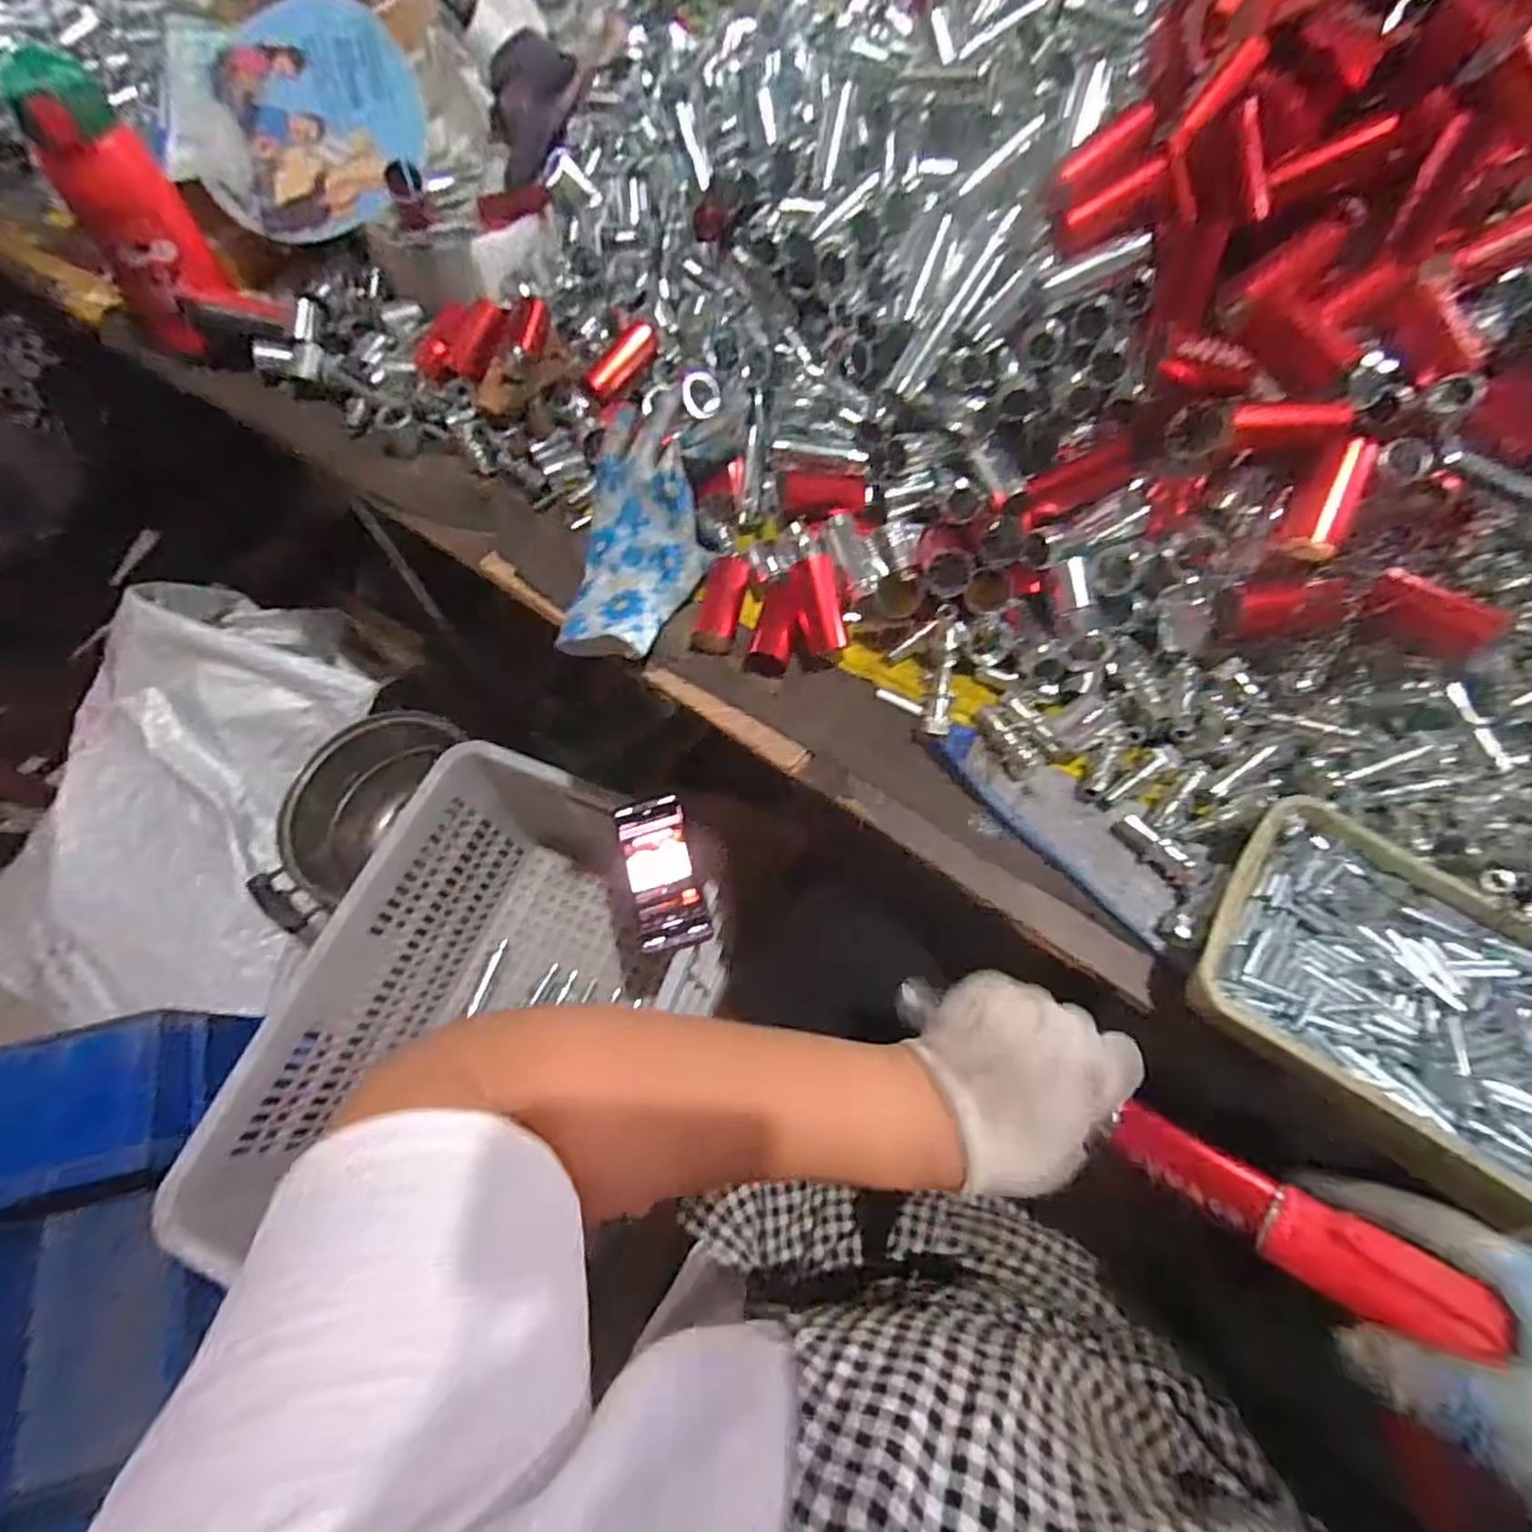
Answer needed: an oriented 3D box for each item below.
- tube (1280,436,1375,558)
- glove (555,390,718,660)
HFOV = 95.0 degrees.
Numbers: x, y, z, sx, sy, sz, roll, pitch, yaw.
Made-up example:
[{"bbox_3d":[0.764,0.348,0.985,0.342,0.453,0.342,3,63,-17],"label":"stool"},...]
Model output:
[{"bbox_3d":[0.328,-0.153,0.412,0.026,0.021,0.074,21,87,12],"label":"tube"},{"bbox_3d":[-0.088,-0.168,0.497,0.090,0.033,0.193,6,82,6],"label":"glove"}]

